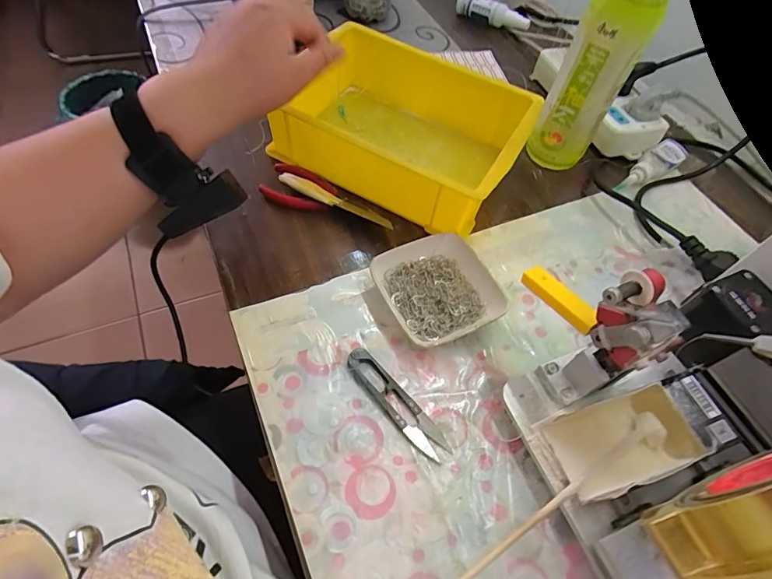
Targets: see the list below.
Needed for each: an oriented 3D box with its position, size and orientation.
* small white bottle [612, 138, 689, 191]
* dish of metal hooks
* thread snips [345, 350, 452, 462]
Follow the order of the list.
[{"bbox_3d":[0.304,-0.139,0.501,0.120,0.019,0.032,-32,65,-23],"label":"small white bottle"},{"bbox_3d":[0.045,0.000,0.381,0.093,0.022,0.094,-23,62,-18],"label":"dish of metal hooks"},{"bbox_3d":[0.008,0.085,0.331,0.022,0.010,0.101,-36,67,-24],"label":"thread snips"}]

